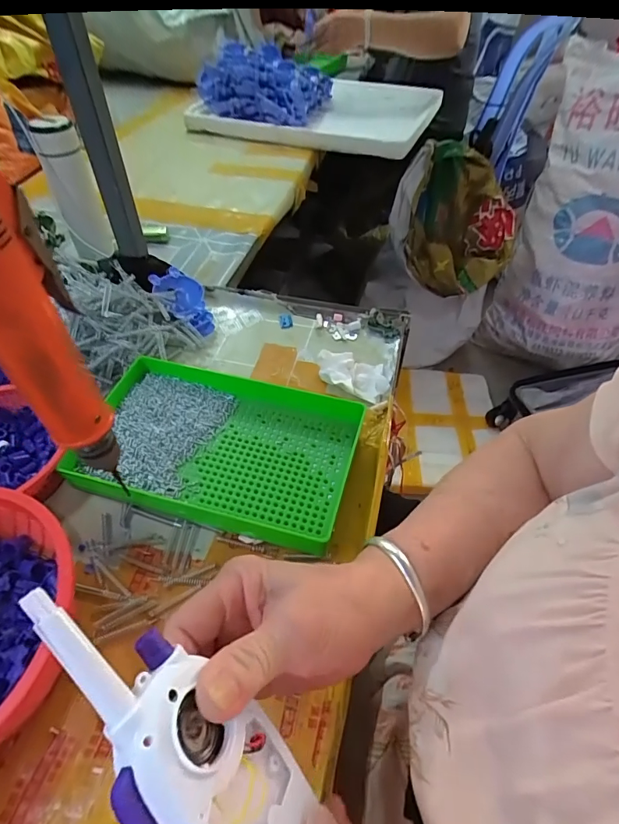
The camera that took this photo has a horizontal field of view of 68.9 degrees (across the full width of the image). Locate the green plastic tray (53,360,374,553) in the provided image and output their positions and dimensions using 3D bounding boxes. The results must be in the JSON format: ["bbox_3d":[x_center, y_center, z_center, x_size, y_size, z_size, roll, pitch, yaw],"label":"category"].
[{"bbox_3d":[-0.084,0.029,0.413,0.239,0.032,0.150,15,51,7],"label":"green plastic tray"}]

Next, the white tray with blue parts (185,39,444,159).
[{"bbox_3d":[0.024,-0.806,1.135,0.505,0.154,0.494,18,51,16],"label":"white tray with blue parts"}]

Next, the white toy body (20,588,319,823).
[{"bbox_3d":[-0.059,0.134,0.186,0.153,0.032,0.060,49,29,-4],"label":"white toy body"}]

